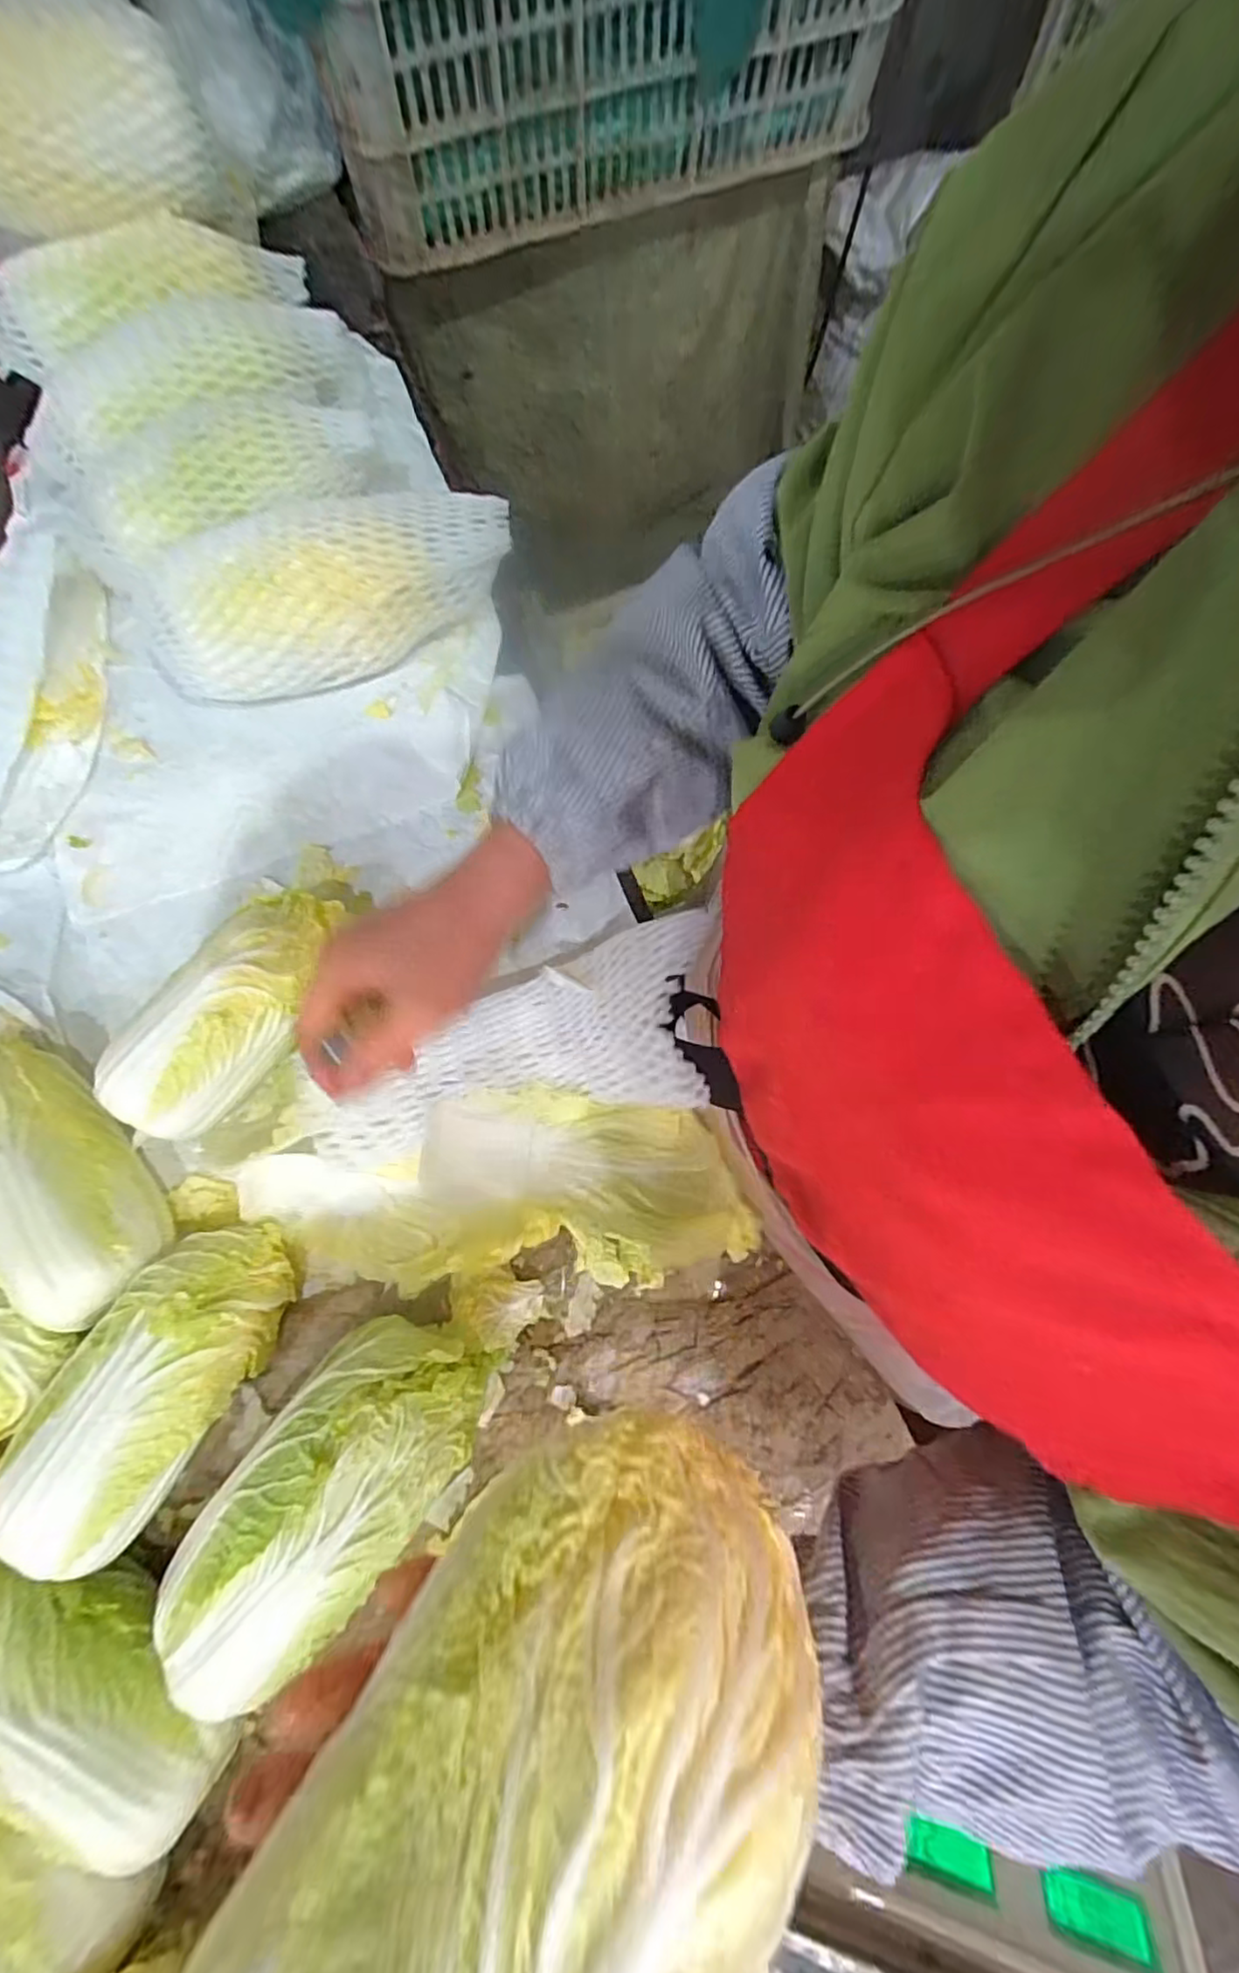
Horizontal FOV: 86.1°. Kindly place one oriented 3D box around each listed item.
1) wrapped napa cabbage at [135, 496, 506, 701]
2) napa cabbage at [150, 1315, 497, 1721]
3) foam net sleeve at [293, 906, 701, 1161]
[{"bbox_3d":[-0.226,-0.300,0.518,0.290,0.098,0.104,-10,78,-1],"label":"wrapped napa cabbage"},{"bbox_3d":[-0.166,0.297,0.390,0.099,0.086,0.201,36,81,8],"label":"napa cabbage"},{"bbox_3d":[-0.059,0.047,0.407,0.241,0.101,0.104,-23,77,24],"label":"foam net sleeve"}]

